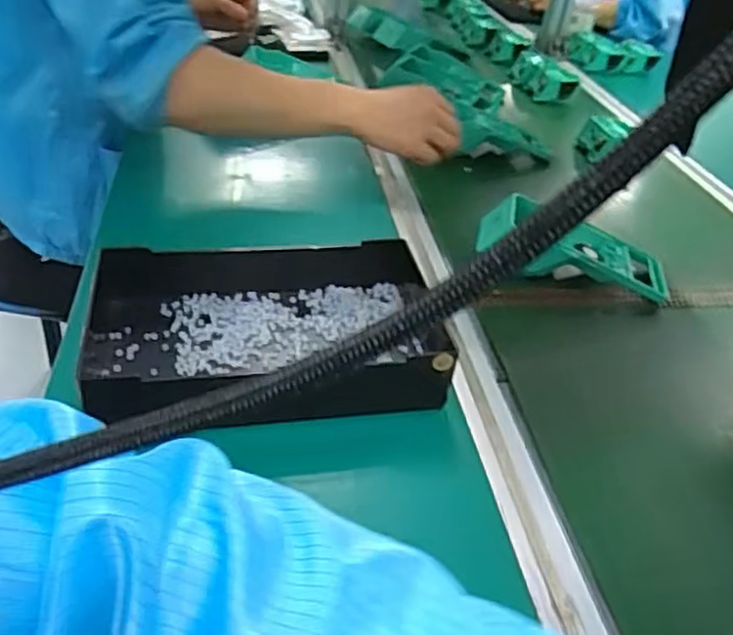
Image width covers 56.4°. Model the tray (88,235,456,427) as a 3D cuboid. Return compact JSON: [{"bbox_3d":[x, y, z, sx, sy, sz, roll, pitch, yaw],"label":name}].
[{"bbox_3d":[-0.077,-0.001,0.543,0.281,0.053,0.132,-1,38,-12],"label":"tray"}]

